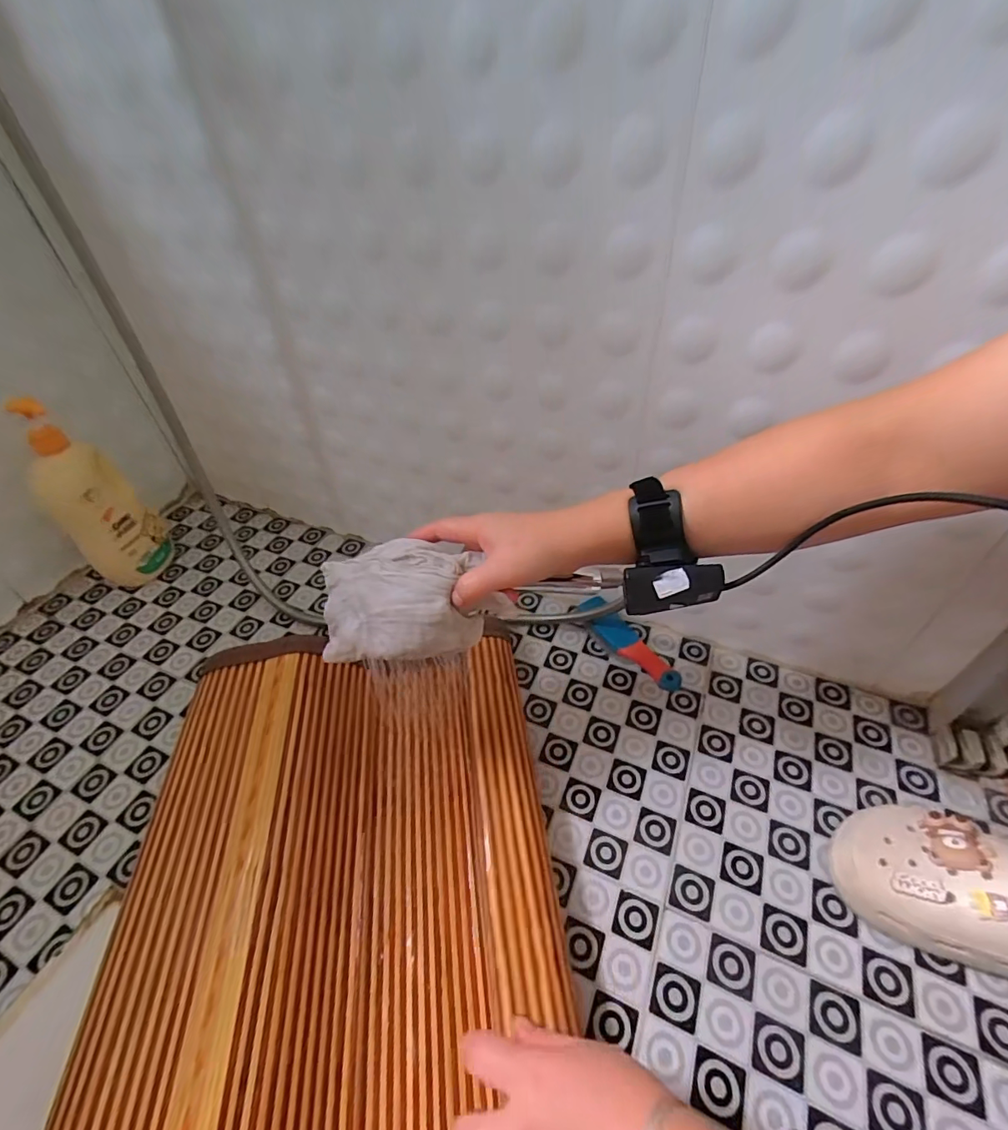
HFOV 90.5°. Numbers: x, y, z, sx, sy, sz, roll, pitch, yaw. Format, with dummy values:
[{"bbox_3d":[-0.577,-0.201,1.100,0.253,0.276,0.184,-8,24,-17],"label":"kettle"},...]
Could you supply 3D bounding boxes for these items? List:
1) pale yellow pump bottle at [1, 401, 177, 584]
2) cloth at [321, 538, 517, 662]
[{"bbox_3d":[-0.566,-0.087,0.693,0.061,0.273,0.093,-1,44,3],"label":"pale yellow pump bottle"},{"bbox_3d":[-0.069,0.026,0.401,0.145,0.051,0.092,-7,44,-4],"label":"cloth"}]

